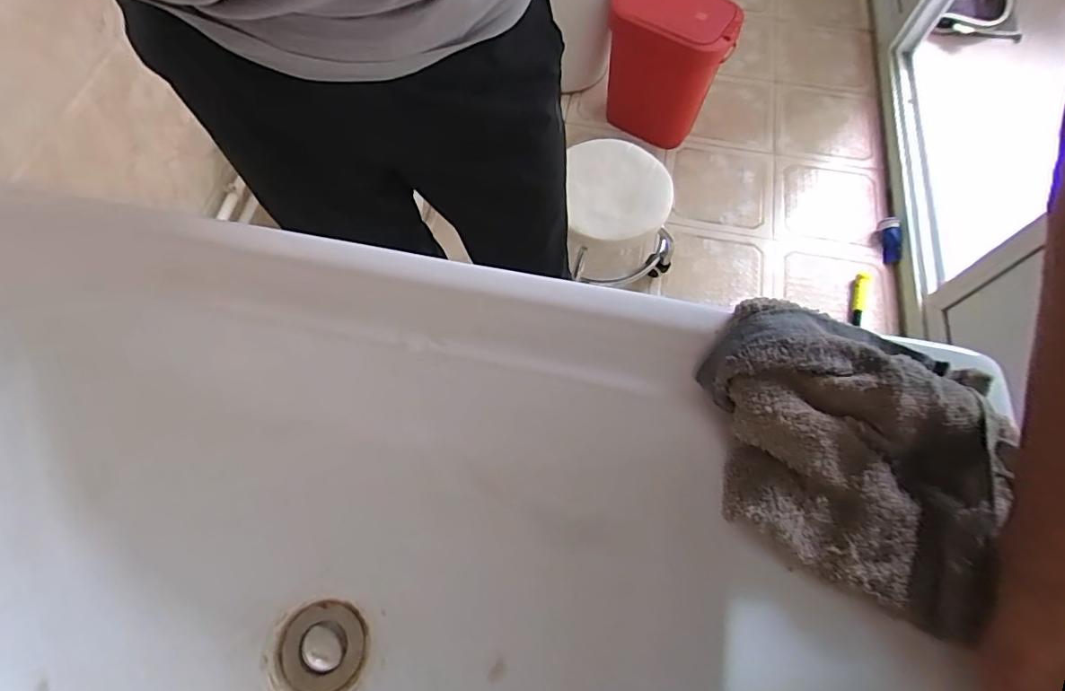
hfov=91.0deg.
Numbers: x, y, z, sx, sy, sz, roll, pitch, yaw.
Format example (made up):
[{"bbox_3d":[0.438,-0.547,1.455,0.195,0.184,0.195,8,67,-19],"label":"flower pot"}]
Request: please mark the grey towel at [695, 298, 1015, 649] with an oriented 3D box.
[{"bbox_3d":[0.166,0.055,0.278,0.154,0.041,0.139,19,67,8],"label":"grey towel"}]

